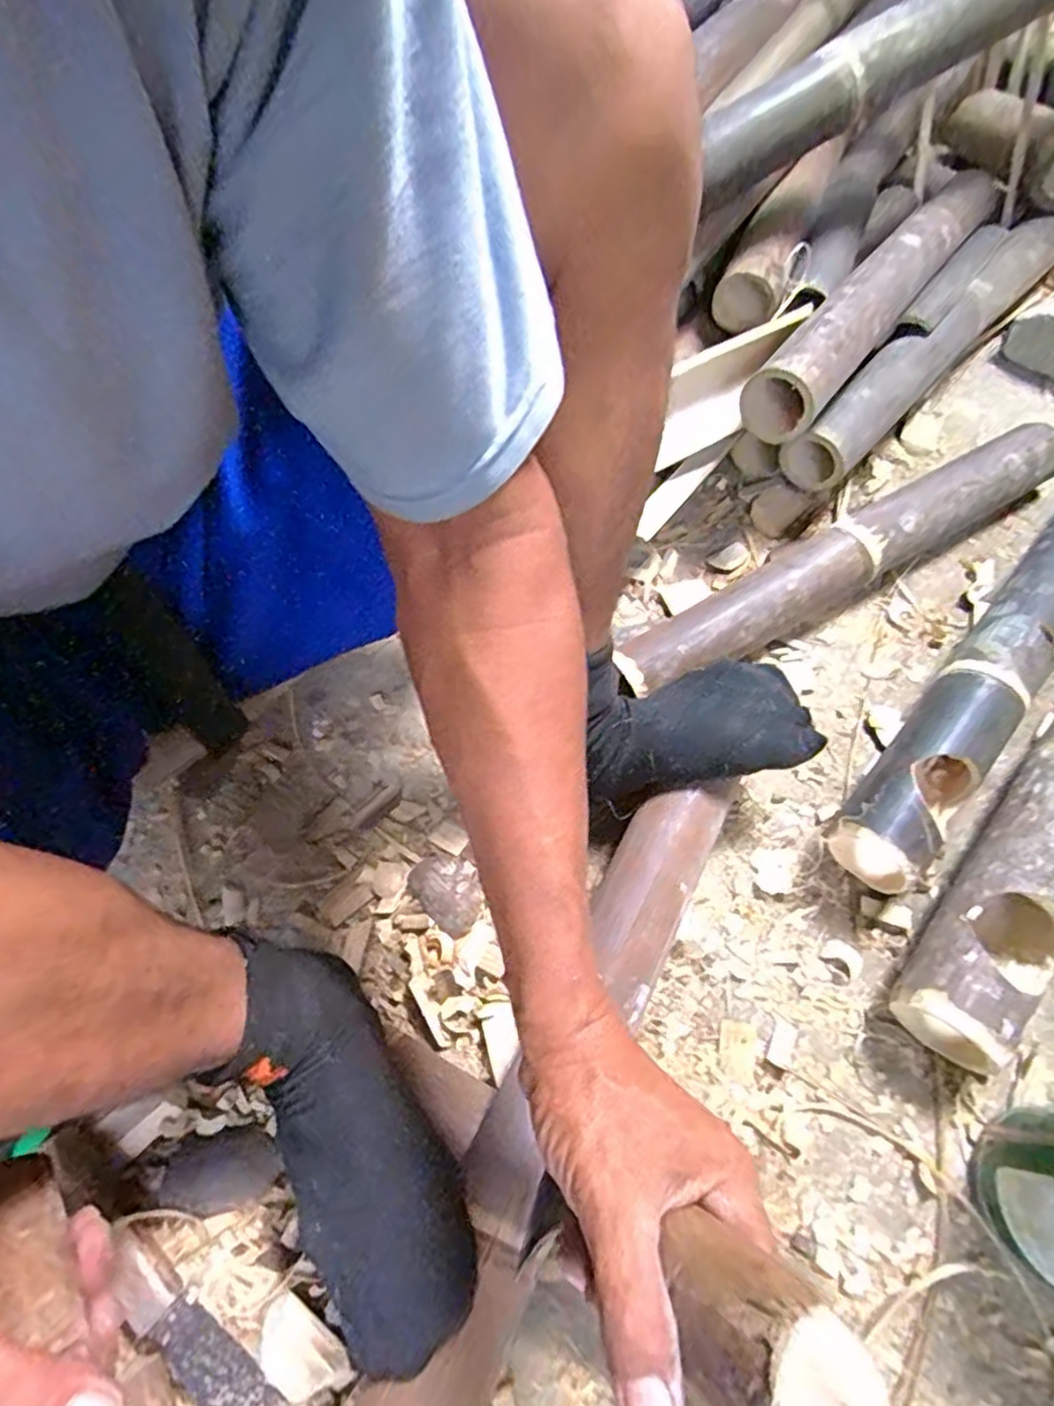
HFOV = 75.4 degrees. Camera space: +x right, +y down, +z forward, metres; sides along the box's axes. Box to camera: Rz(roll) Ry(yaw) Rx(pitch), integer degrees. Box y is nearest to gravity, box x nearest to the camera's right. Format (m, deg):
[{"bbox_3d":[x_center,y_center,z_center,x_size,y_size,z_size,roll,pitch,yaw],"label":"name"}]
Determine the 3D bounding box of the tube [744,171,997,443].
[{"bbox_3d":[0.364,-0.422,0.700,0.070,0.064,0.532,34,67,20],"label":"tube"}]

